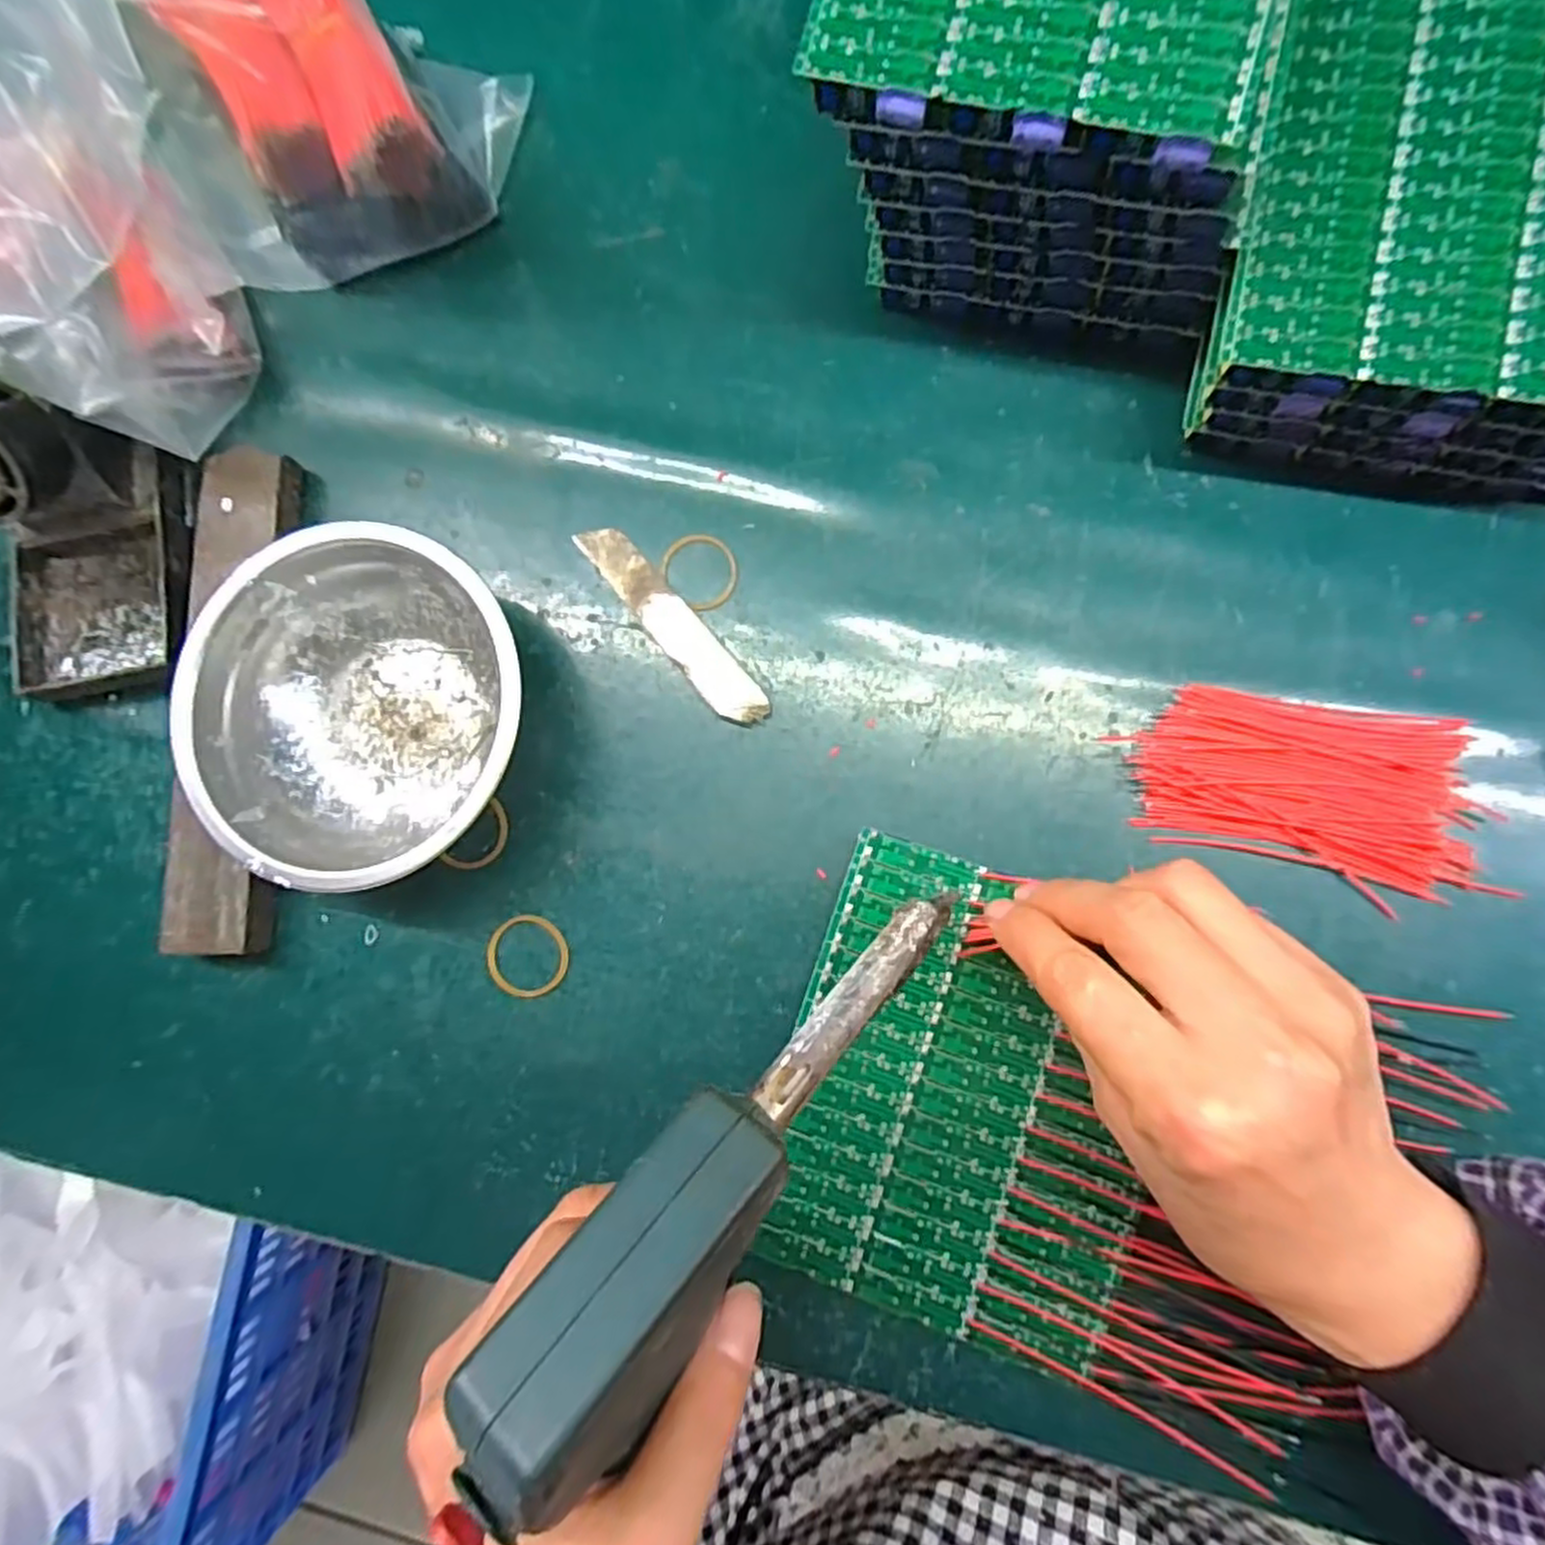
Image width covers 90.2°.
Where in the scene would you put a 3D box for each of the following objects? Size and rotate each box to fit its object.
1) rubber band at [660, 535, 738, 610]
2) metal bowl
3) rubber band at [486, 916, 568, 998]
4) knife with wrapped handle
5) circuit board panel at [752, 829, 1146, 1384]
[{"bbox_3d":[-0.028,-0.080,0.304,0.027,0.004,0.032,-44,82,2],"label":"rubber band"},{"bbox_3d":[-0.151,-0.024,0.290,0.125,0.040,0.125,-1,85,6],"label":"metal bowl"},{"bbox_3d":[-0.094,0.070,0.294,0.032,0.004,0.031,-1,85,6],"label":"rubber band"},{"bbox_3d":[-0.039,-0.059,0.302,0.019,0.005,0.102,-40,82,1],"label":"knife with wrapped handle"},{"bbox_3d":[0.067,0.109,0.263,0.120,0.008,0.148,17,88,8],"label":"circuit board panel"}]

